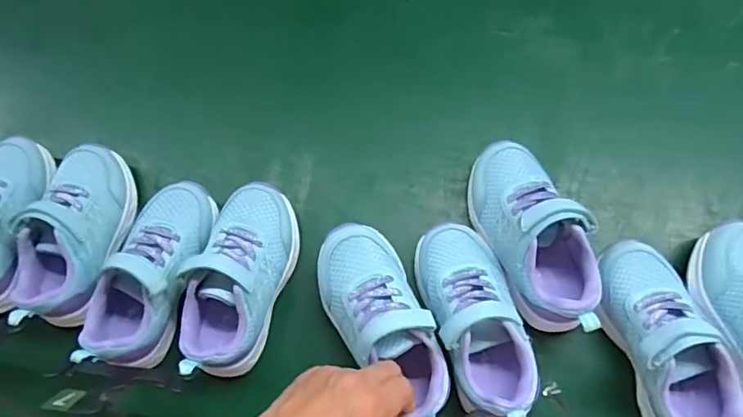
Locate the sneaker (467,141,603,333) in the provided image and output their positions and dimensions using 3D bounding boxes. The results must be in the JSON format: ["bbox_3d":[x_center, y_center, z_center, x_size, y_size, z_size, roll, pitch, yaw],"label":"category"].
[{"bbox_3d":[0.131,0.020,0.440,0.069,0.076,0.162,-22,70,-4],"label":"sneaker"}]

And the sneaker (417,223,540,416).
[{"bbox_3d":[0.082,0.085,0.426,0.062,0.065,0.150,-12,70,0],"label":"sneaker"}]

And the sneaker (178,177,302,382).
[{"bbox_3d":[-0.109,0.056,0.449,0.070,0.063,0.163,14,72,9],"label":"sneaker"}]

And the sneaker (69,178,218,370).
[{"bbox_3d":[-0.187,0.051,0.454,0.073,0.067,0.164,14,72,9],"label":"sneaker"}]

